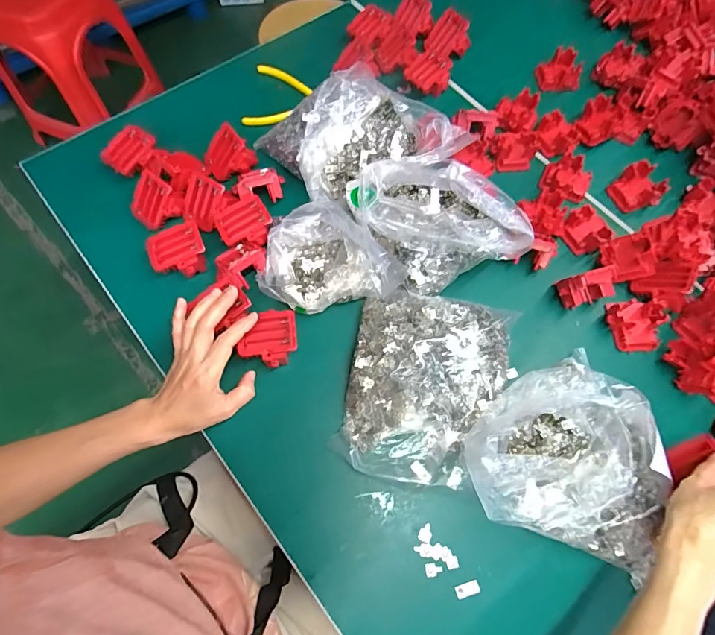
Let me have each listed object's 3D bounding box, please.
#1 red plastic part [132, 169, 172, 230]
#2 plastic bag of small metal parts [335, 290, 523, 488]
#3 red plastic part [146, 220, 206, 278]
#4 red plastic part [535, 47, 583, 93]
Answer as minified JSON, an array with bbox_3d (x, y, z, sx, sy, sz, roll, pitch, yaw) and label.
[{"bbox_3d":[-0.273,-0.154,0.563,0.044,0.010,0.066,32,113,-6],"label":"red plastic part"},{"bbox_3d":[0.078,0.075,0.479,0.174,0.053,0.210,12,67,2],"label":"plastic bag of small metal parts"},{"bbox_3d":[-0.227,-0.079,0.546,0.066,0.045,0.063,-21,70,-11],"label":"red plastic part"},{"bbox_3d":[0.327,-0.402,0.702,0.066,0.039,0.062,-8,68,-6],"label":"red plastic part"}]

